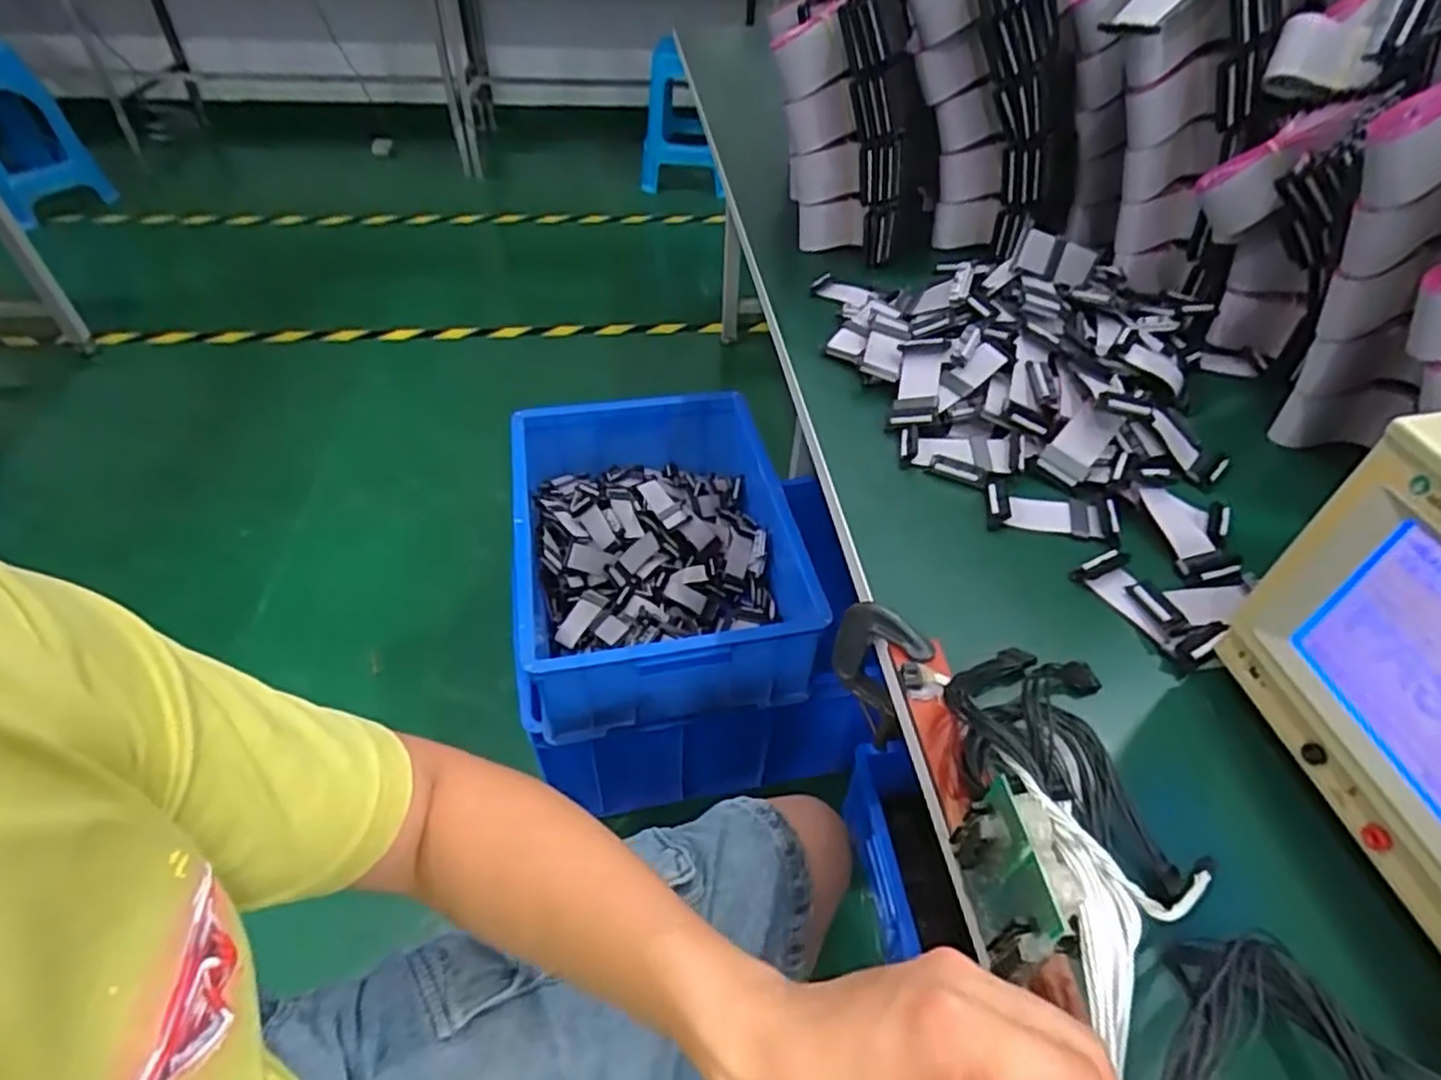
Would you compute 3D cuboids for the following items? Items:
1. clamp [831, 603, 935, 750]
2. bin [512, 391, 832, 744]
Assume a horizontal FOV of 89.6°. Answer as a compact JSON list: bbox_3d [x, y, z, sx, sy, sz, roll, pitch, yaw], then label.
[{"bbox_3d":[0.100,0.087,0.473,0.056,0.112,0.015,29,51,24],"label":"clamp"},{"bbox_3d":[-0.086,0.006,1.004,0.358,0.163,0.473,-8,46,-10],"label":"bin"}]

